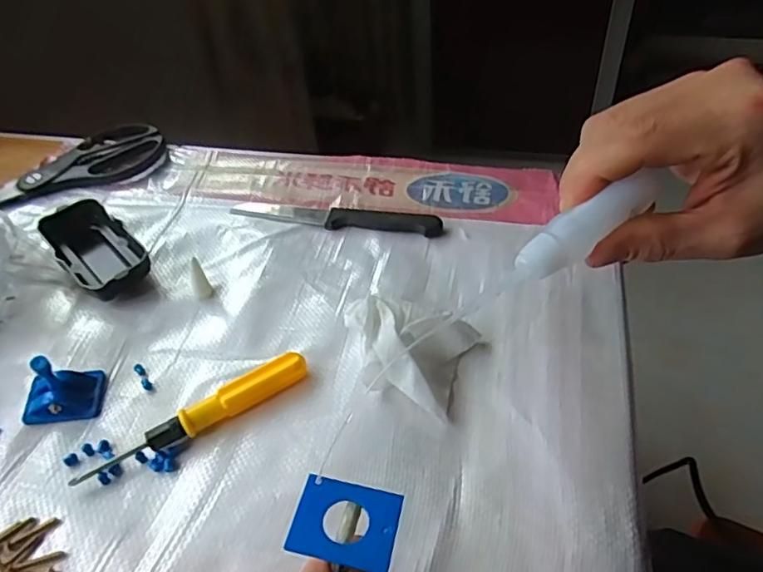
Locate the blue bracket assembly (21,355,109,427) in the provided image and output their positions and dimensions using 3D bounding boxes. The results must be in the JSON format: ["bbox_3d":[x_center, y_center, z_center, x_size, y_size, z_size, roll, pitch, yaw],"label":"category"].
[{"bbox_3d":[-0.203,0.059,0.357,0.044,0.043,0.032,-10,46,-4],"label":"blue bracket assembly"}]

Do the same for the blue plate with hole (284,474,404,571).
[{"bbox_3d":[-0.014,0.093,0.230,0.040,0.004,0.031,7,47,12],"label":"blue plate with hole"}]

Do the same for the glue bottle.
[{"bbox_3d":[0.088,-0.027,0.244,0.070,0.014,0.015,-35,49,1],"label":"glue bottle"}]

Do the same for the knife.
[{"bbox_3d":[-0.039,-0.058,0.474,0.175,0.010,0.024,7,47,13],"label":"knife"}]

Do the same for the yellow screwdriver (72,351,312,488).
[{"bbox_3d":[-0.110,0.079,0.349,0.141,0.017,0.015,-25,49,-18],"label":"yellow screwdriver"}]

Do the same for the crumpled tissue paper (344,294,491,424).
[{"bbox_3d":[0.015,0.038,0.366,0.080,0.029,0.065,18,50,21],"label":"crumpled tissue paper"}]

